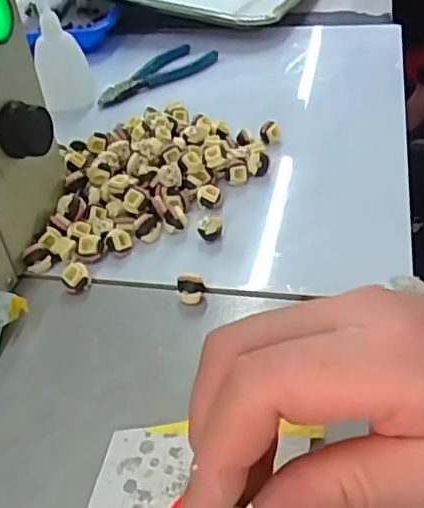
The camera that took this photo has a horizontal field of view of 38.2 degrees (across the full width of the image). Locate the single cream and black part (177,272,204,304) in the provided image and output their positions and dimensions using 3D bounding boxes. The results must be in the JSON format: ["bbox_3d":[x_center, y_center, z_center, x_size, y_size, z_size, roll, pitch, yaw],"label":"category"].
[{"bbox_3d":[-0.012,0.019,0.342,0.015,0.015,0.012,-6,40,1],"label":"single cream and black part"}]

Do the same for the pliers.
[{"bbox_3d":[-0.055,-0.169,0.574,0.058,0.011,0.131,28,51,34],"label":"pliers"}]

